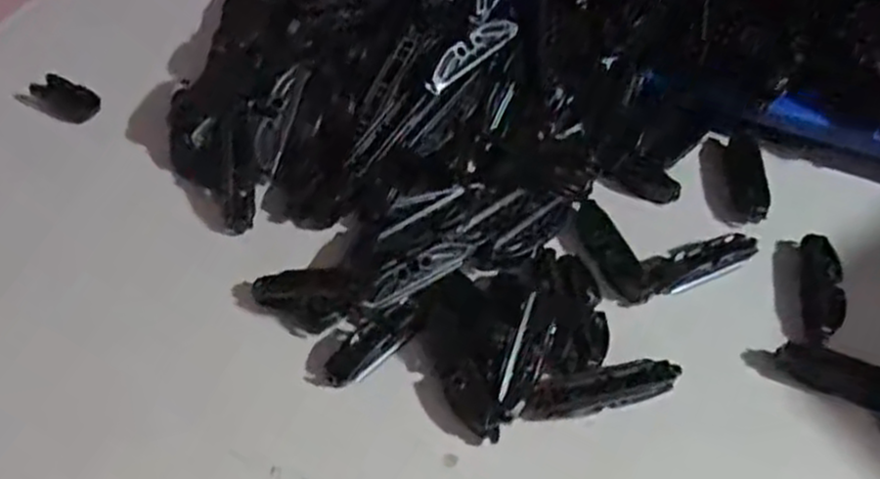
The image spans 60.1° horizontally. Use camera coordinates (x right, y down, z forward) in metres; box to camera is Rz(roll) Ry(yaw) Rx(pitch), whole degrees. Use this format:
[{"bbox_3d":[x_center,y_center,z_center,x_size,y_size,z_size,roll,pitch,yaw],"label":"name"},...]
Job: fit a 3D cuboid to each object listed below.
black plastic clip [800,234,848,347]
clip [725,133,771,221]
[{"bbox_3d":[0.232,0.031,0.461,0.024,0.008,0.085,17,52,7],"label":"black plastic clip"},{"bbox_3d":[0.207,-0.040,0.510,0.023,0.009,0.071,8,51,0],"label":"clip"}]

